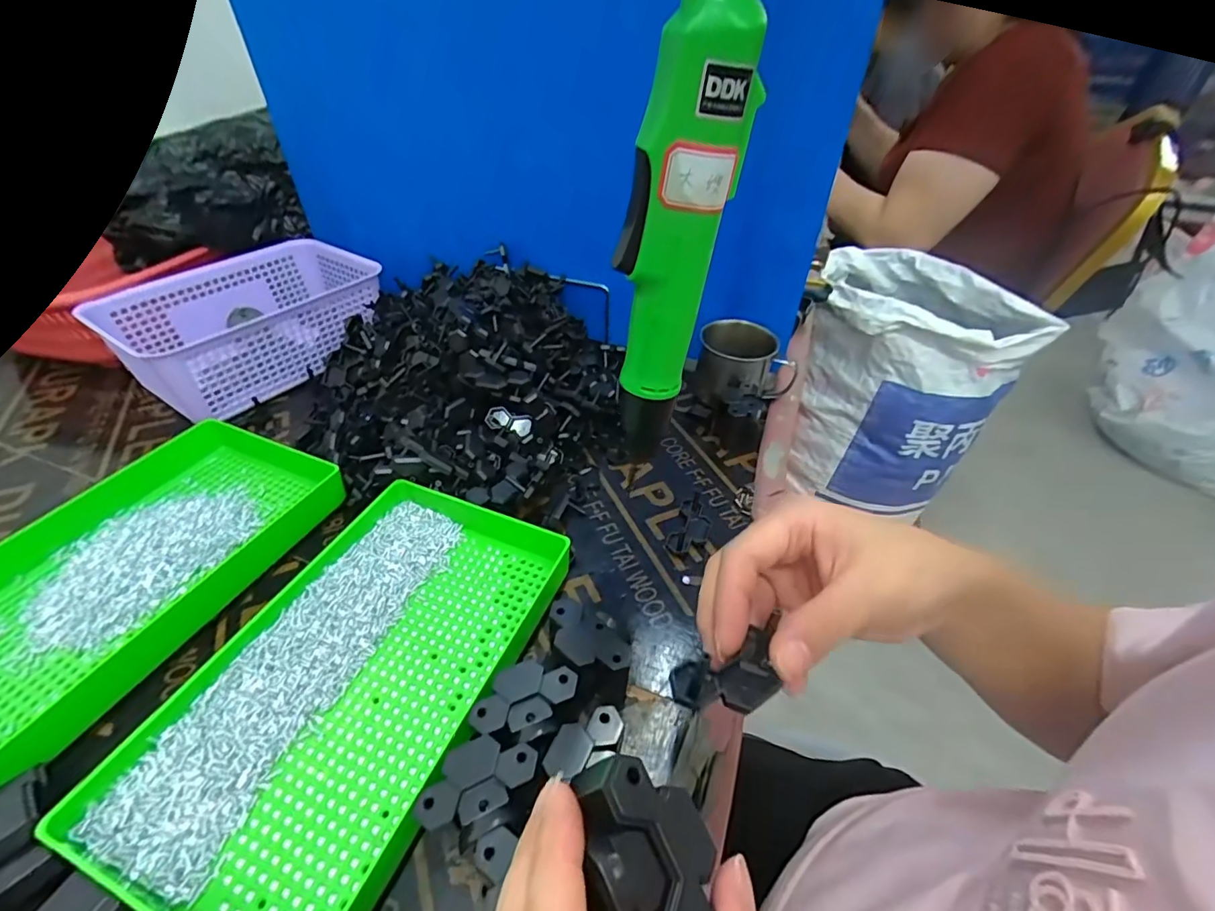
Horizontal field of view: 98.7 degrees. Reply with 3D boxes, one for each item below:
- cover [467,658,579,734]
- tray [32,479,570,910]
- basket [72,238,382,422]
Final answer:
[{"bbox_3d":[-0.045,0.126,0.276,0.055,0.004,0.031,-16,58,-18],"label":"cover"},{"bbox_3d":[-0.141,0.125,0.305,0.153,0.040,0.242,16,44,15],"label":"tray"},{"bbox_3d":[-0.365,-0.142,0.548,0.156,0.073,0.238,31,49,28],"label":"basket"}]

